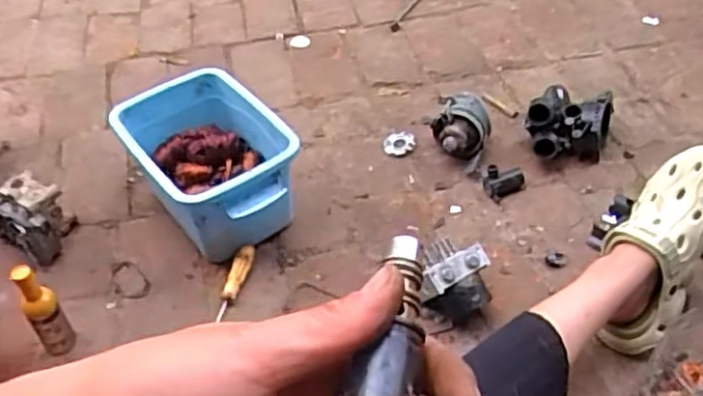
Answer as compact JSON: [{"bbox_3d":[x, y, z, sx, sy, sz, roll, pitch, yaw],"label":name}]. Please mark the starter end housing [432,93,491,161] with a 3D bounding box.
[{"bbox_3d":[0.175,-0.110,1.096,0.091,0.084,0.075,3,46,8],"label":"starter end housing"}]

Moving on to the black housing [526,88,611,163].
[{"bbox_3d":[0.334,-0.111,1.067,0.117,0.104,0.117,-3,46,3],"label":"black housing"}]

